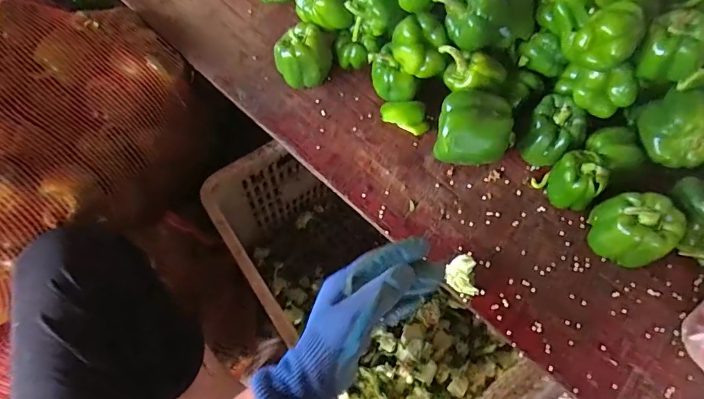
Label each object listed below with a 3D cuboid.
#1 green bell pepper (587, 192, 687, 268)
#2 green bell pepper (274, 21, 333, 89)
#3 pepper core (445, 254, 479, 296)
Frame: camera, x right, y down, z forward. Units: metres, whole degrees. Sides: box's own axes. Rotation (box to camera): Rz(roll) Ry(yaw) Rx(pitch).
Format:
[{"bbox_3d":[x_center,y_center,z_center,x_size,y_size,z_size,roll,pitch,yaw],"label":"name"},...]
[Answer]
[{"bbox_3d":[0.321,0.036,0.502,0.069,0.081,0.078,-25,68,-15],"label":"green bell pepper"},{"bbox_3d":[-0.068,-0.204,0.612,0.078,0.061,0.066,-2,64,-4],"label":"green bell pepper"},{"bbox_3d":[0.129,0.089,0.508,0.035,0.018,0.045,-5,64,-6],"label":"pepper core"}]

